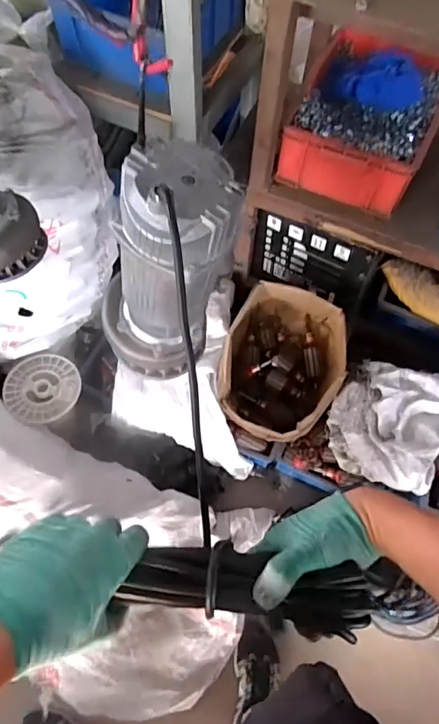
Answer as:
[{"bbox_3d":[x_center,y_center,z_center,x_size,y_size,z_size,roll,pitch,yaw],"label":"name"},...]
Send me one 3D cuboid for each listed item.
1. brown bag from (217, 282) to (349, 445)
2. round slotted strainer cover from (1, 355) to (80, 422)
[{"bbox_3d":[0.167,-0.001,1.271,0.292,0.206,0.386,14,65,5],"label":"brown bag"},{"bbox_3d":[-0.484,0.066,1.333,0.200,0.041,0.200,1,65,-1],"label":"round slotted strainer cover"}]

